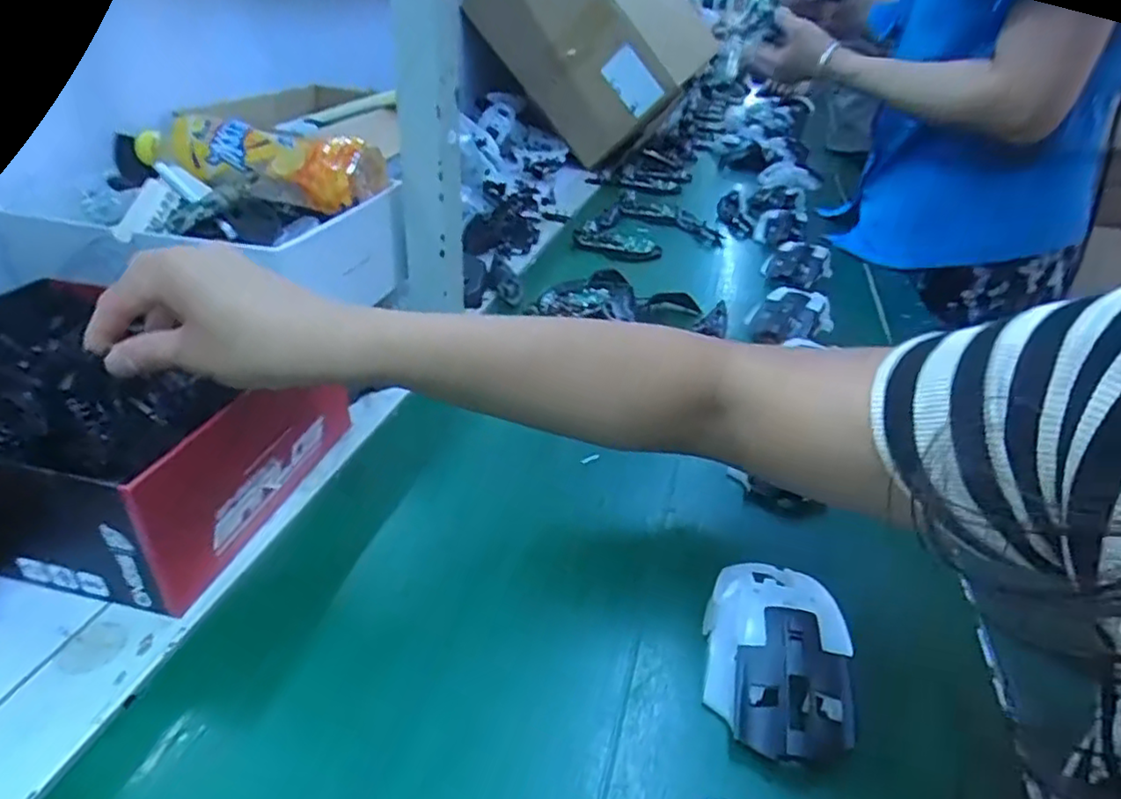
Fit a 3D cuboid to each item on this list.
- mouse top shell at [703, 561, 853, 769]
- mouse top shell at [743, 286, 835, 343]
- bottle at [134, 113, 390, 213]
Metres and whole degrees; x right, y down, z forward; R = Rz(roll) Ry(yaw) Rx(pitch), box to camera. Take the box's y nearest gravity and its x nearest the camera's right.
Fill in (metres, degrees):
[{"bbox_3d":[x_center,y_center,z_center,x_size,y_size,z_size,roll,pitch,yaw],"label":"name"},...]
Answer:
[{"bbox_3d":[0.106,0.121,0.323,0.064,0.039,0.105,6,32,8],"label":"mouse top shell"},{"bbox_3d":[0.223,-0.085,0.643,0.073,0.038,0.058,-25,41,-37],"label":"mouse top shell"},{"bbox_3d":[-0.260,-0.202,0.555,0.210,0.063,0.070,9,32,12],"label":"bottle"}]

